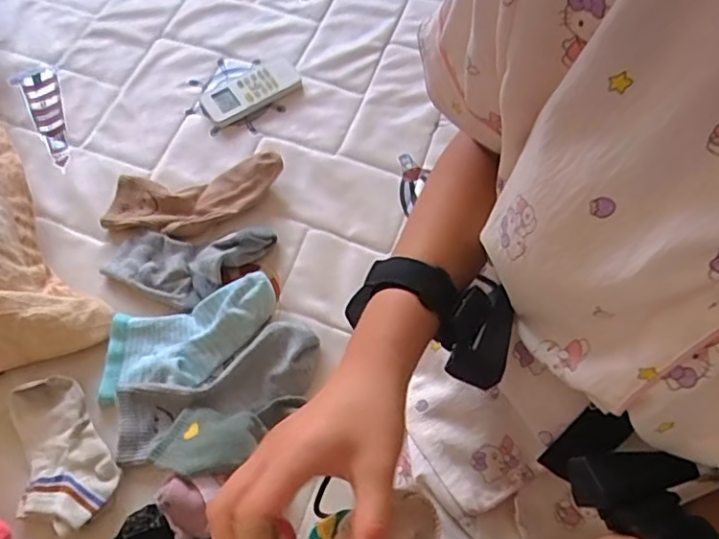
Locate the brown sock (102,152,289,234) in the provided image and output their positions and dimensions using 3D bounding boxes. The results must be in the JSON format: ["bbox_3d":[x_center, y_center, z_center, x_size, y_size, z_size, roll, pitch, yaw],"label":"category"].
[{"bbox_3d":[-0.193,-0.085,0.671,0.204,0.032,0.076,-9,64,-5],"label":"brown sock"}]

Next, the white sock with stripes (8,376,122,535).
[{"bbox_3d":[-0.287,0.175,0.543,0.082,0.031,0.138,-31,68,-15],"label":"white sock with stripes"}]

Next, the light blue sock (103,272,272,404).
[{"bbox_3d":[-0.174,0.066,0.581,0.180,0.037,0.085,-14,65,-8],"label":"light blue sock"}]

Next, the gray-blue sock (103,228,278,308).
[{"bbox_3d":[-0.187,-0.008,0.628,0.177,0.026,0.082,-3,64,-2],"label":"gray-blue sock"}]

